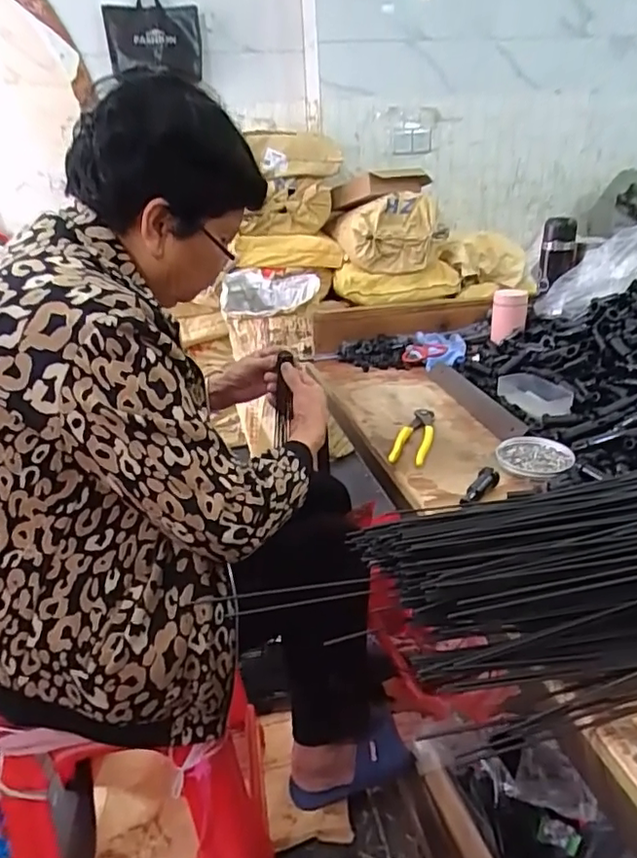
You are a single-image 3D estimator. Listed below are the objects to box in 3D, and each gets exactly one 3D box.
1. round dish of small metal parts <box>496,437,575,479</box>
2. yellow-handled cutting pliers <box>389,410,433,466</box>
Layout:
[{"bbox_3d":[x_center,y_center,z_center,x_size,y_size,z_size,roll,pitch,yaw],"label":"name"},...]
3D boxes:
[{"bbox_3d":[0.272,0.037,0.736,0.090,0.018,0.087,7,25,20],"label":"round dish of small metal parts"},{"bbox_3d":[0.134,0.008,0.811,0.046,0.017,0.160,6,25,18],"label":"yellow-handled cutting pliers"}]

